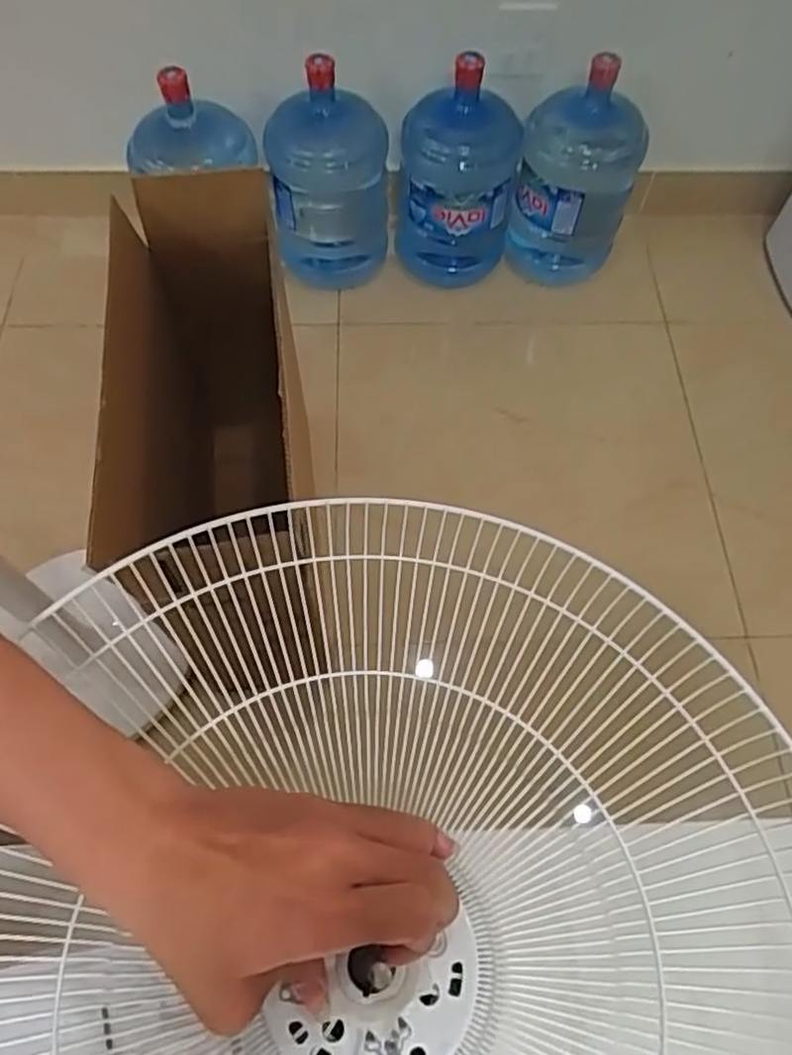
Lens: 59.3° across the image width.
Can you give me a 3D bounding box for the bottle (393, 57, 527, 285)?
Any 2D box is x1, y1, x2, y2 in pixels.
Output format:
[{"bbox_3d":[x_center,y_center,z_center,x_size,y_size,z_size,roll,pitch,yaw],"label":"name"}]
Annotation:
[{"bbox_3d":[0.131,-0.759,1.571,0.261,0.474,0.233,5,61,2],"label":"bottle"}]

